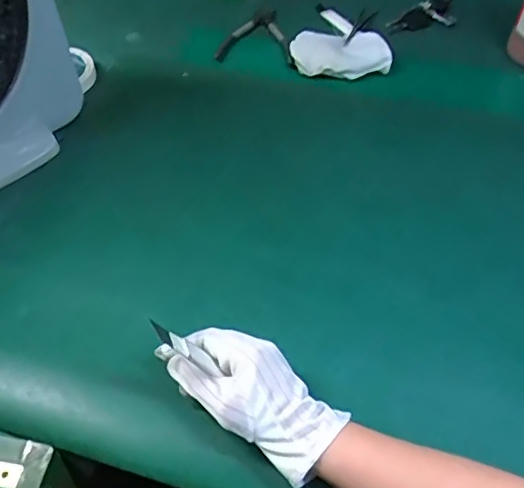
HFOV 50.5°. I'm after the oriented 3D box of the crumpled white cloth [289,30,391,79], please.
[{"bbox_3d":[0.103,-0.257,0.744,0.120,0.029,0.086,-2,54,-4],"label":"crumpled white cloth"}]

